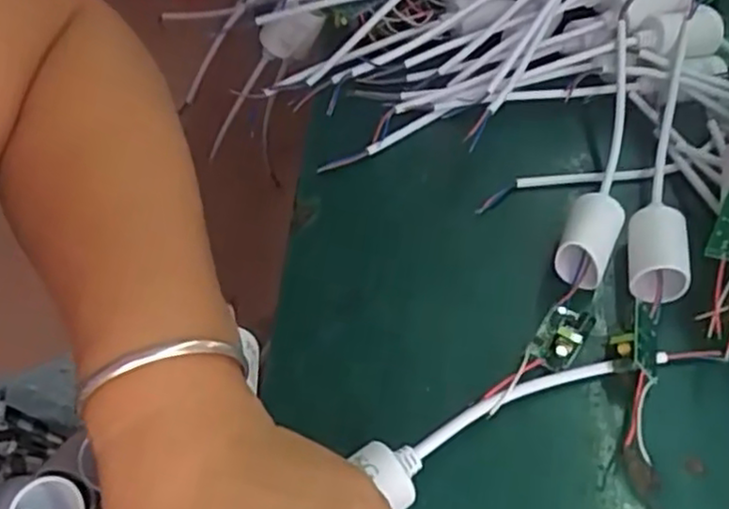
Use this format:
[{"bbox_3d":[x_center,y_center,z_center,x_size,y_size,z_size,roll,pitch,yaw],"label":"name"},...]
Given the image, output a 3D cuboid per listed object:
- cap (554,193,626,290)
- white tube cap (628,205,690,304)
[{"bbox_3d":[0.116,-0.009,0.356,0.026,0.028,0.047,19,53,16],"label":"cap"},{"bbox_3d":[0.148,0.000,0.349,0.029,0.025,0.053,13,51,11],"label":"white tube cap"}]

